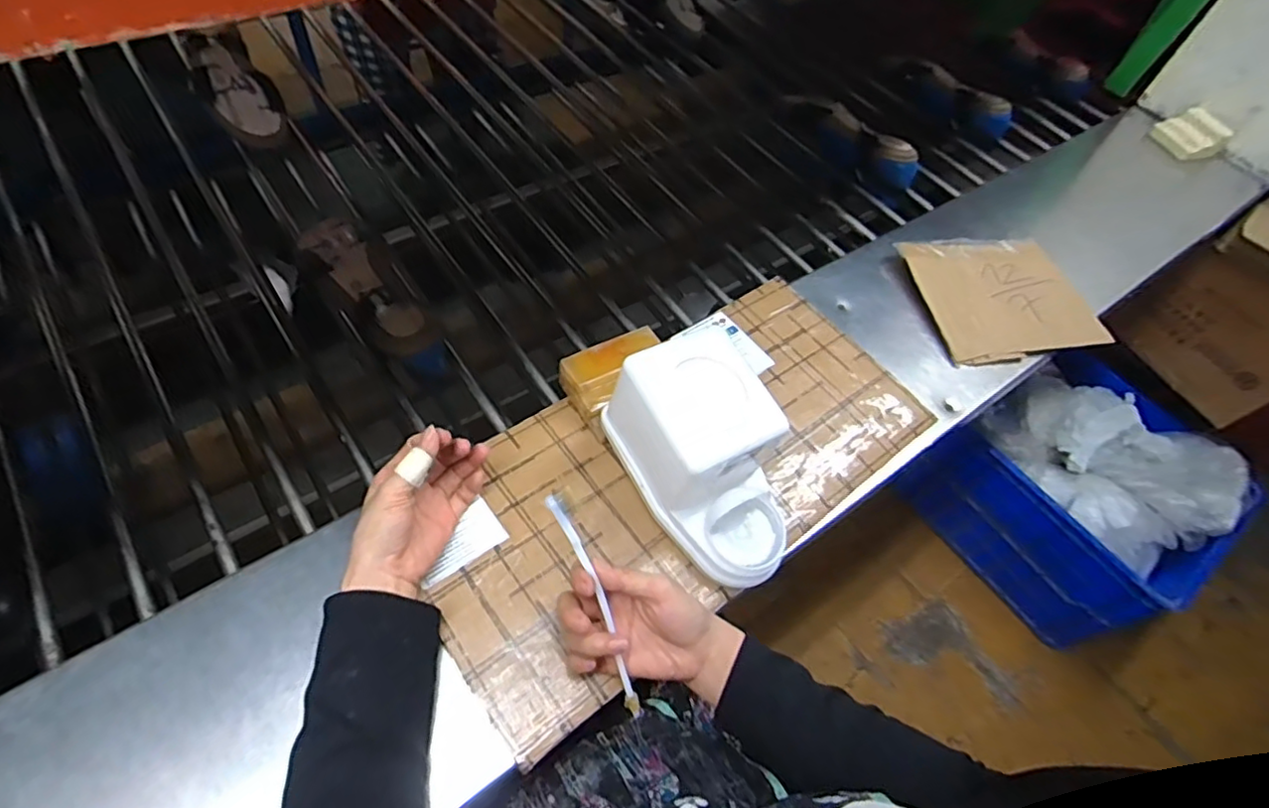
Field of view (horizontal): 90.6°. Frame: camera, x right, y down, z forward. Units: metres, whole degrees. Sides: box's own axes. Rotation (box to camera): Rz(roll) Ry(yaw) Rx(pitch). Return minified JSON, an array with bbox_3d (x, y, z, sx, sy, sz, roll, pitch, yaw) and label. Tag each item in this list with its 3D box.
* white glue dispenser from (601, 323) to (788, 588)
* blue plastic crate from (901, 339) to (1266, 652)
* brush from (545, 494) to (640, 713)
[{"bbox_3d":[0.063,0.045,0.507,0.103,0.122,0.177,-23,62,-20],"label":"white glue dispenser"},{"bbox_3d":[0.913,0.177,1.321,0.390,0.331,0.465,-33,66,-25],"label":"blue plastic crate"},{"bbox_3d":[-0.026,0.142,0.444,0.016,0.005,0.170,-22,96,-18],"label":"brush"}]

